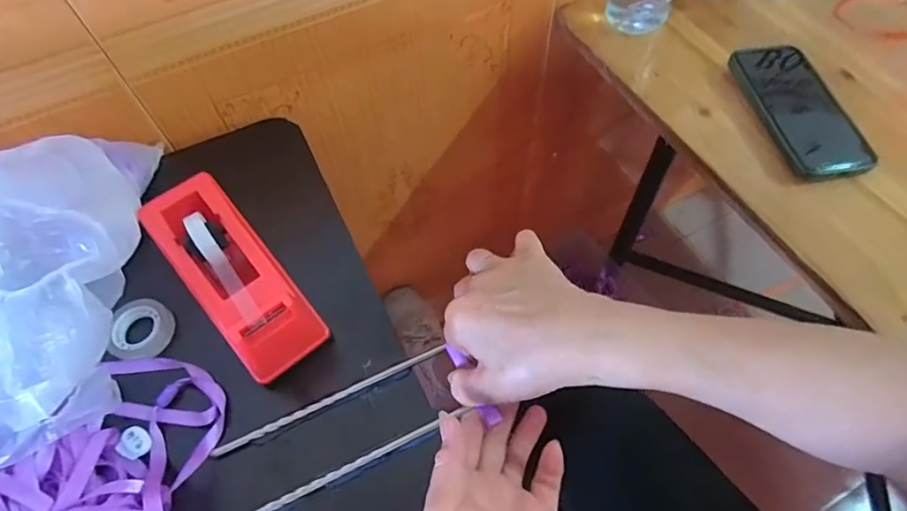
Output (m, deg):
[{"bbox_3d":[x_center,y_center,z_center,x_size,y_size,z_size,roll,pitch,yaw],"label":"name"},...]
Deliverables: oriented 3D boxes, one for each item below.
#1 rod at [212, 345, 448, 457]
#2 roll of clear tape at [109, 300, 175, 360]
[{"bbox_3d":[-0.084,0.100,0.366,0.170,0.006,0.007,-23,62,-11],"label":"rod"},{"bbox_3d":[-0.237,0.057,0.395,0.039,0.019,0.045,-5,60,0],"label":"roll of clear tape"}]

